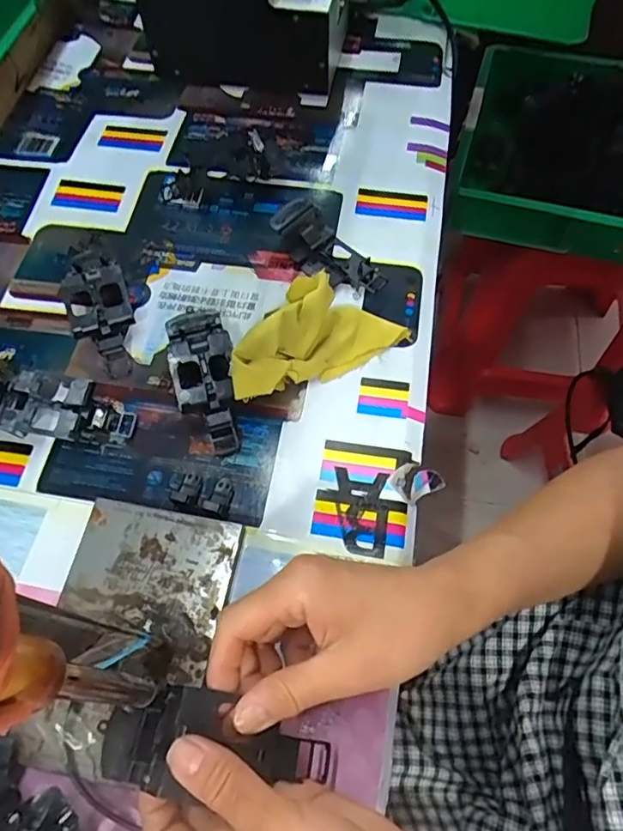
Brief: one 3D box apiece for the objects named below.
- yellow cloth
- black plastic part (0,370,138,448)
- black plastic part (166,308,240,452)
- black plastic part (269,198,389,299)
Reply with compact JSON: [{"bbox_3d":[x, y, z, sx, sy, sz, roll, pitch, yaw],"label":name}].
[{"bbox_3d":[0.002,-0.061,0.405,0.138,0.058,0.052,-25,65,-11],"label":"yellow cloth"},{"bbox_3d":[-0.179,-0.006,0.390,0.105,0.034,0.056,9,63,6],"label":"black plastic part"},{"bbox_3d":[-0.076,-0.028,0.401,0.043,0.032,0.110,-14,63,-6],"label":"black plastic part"},{"bbox_3d":[0.017,-0.137,0.457,0.104,0.027,0.043,29,67,16],"label":"black plastic part"}]

